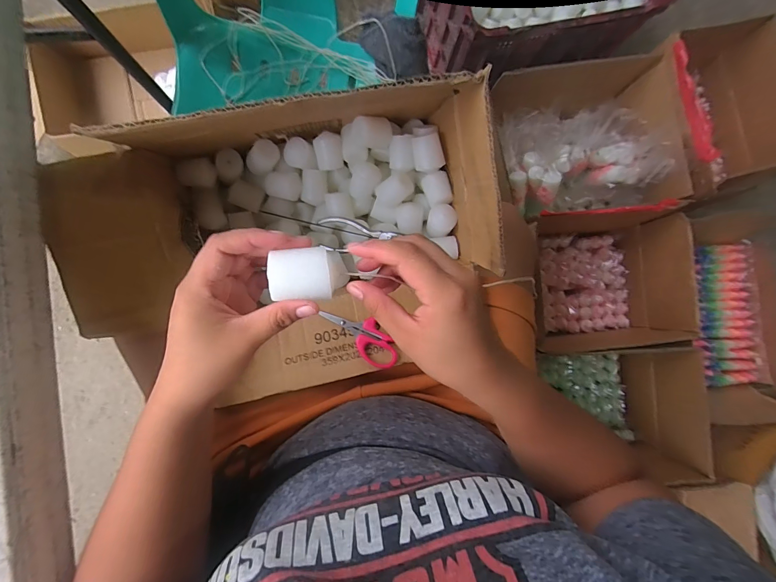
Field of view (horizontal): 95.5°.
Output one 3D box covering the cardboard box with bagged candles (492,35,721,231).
[{"bbox_3d":[0.425,-0.308,0.795,0.415,0.214,0.356,-14,88,-7],"label":"cardboard box with bagged candles"}]

